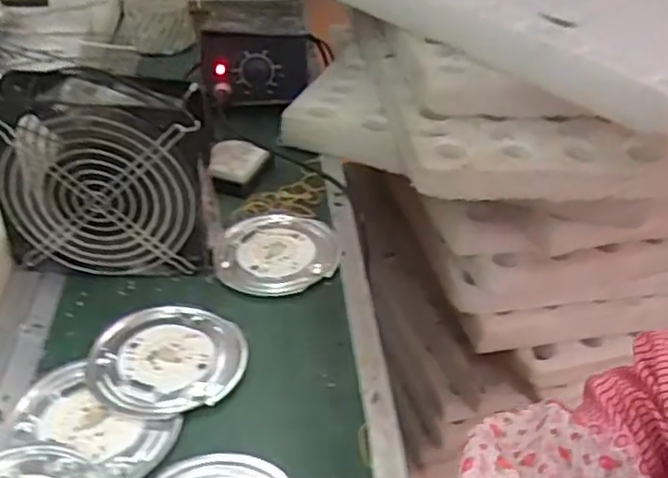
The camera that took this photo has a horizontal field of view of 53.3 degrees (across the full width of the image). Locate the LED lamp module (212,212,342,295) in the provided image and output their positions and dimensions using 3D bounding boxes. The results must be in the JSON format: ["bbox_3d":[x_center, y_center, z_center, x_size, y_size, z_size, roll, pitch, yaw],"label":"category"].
[{"bbox_3d":[-0.046,0.009,0.558,0.100,0.008,0.104,8,37,6],"label":"LED lamp module"}]

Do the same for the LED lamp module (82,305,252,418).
[{"bbox_3d":[-0.115,0.081,0.460,0.103,0.008,0.095,-11,39,-19],"label":"LED lamp module"}]

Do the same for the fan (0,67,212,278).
[{"bbox_3d":[-0.172,-0.048,0.501,0.148,0.152,0.049,2,37,-2],"label":"fan"}]

